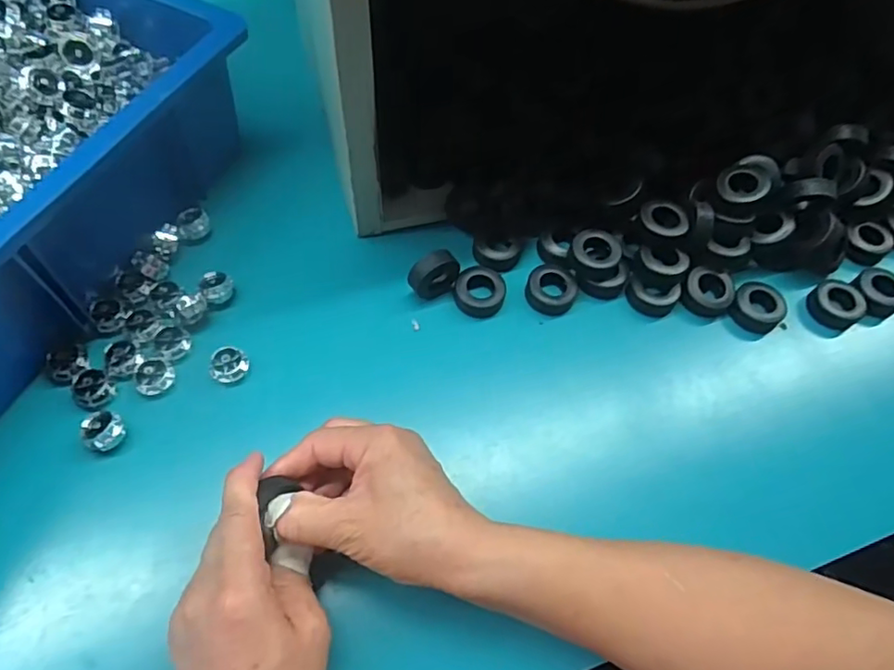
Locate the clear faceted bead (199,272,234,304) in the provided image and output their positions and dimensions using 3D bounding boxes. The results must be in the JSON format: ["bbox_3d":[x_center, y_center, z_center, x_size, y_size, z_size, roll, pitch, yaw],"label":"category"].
[{"bbox_3d":[-0.164,-0.034,0.422,0.021,0.015,0.019,-28,69,-18],"label":"clear faceted bead"}]

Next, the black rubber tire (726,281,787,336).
[{"bbox_3d":[0.238,-0.022,0.449,0.037,0.016,0.034,2,63,-4],"label":"black rubber tire"}]

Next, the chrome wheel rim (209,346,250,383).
[{"bbox_3d":[-0.145,0.020,0.393,0.024,0.015,0.020,-20,66,-15],"label":"chrome wheel rim"}]

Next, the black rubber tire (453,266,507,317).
[{"bbox_3d":[0.024,-0.033,0.435,0.038,0.014,0.035,2,63,-4],"label":"black rubber tire"}]

